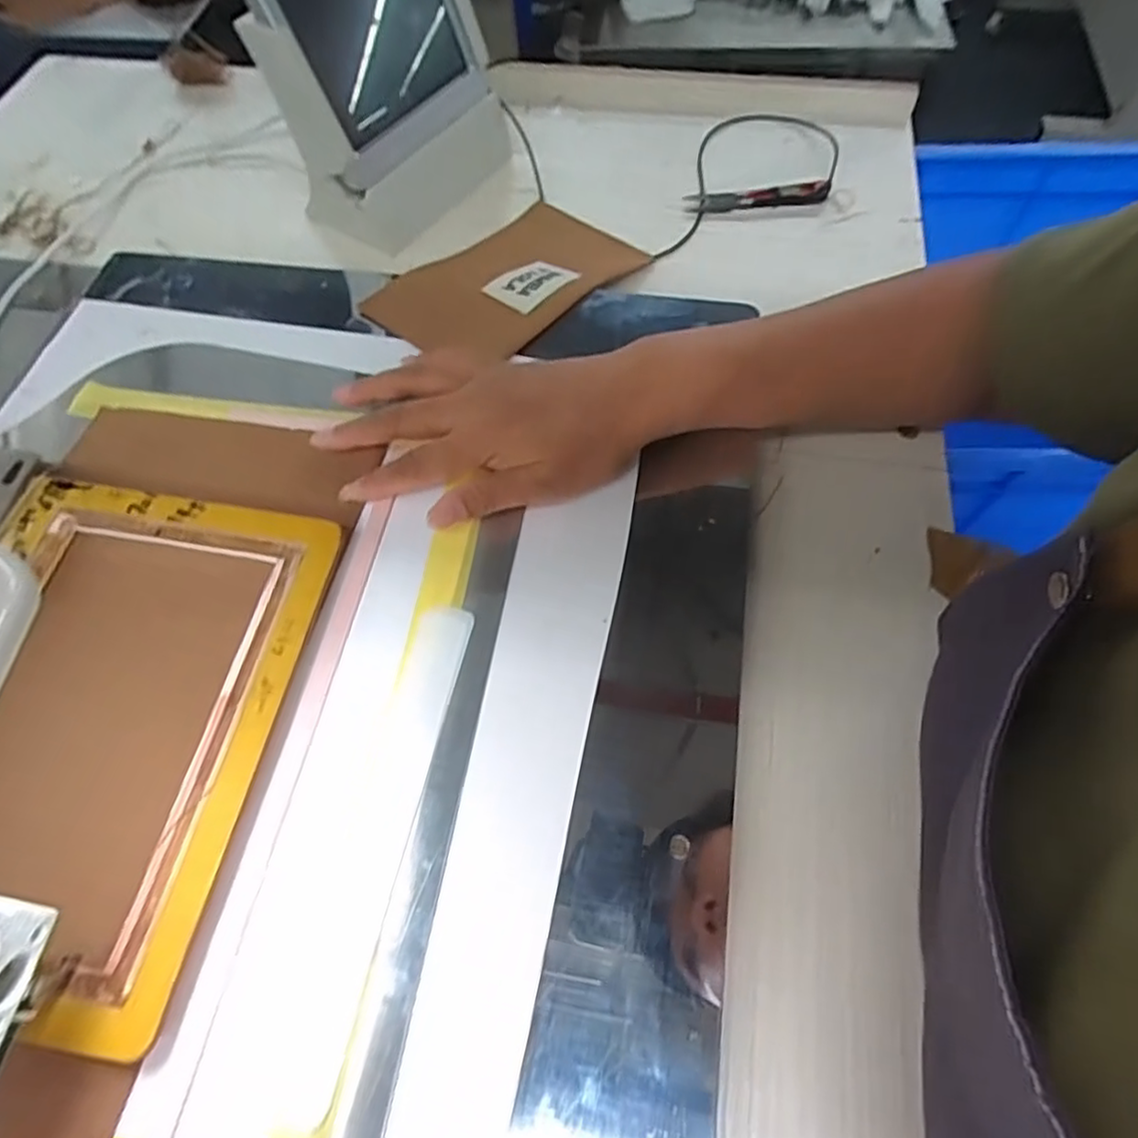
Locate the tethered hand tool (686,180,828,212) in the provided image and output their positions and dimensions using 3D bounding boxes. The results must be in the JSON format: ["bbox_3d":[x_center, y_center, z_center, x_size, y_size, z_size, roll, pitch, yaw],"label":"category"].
[{"bbox_3d":[0.141,-0.278,0.508,0.107,0.013,0.023,-7,63,-1],"label":"tethered hand tool"}]

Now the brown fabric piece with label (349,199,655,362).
[{"bbox_3d":[-0.038,-0.197,0.458,0.106,0.016,0.177,39,71,20],"label":"brown fabric piece with label"}]

